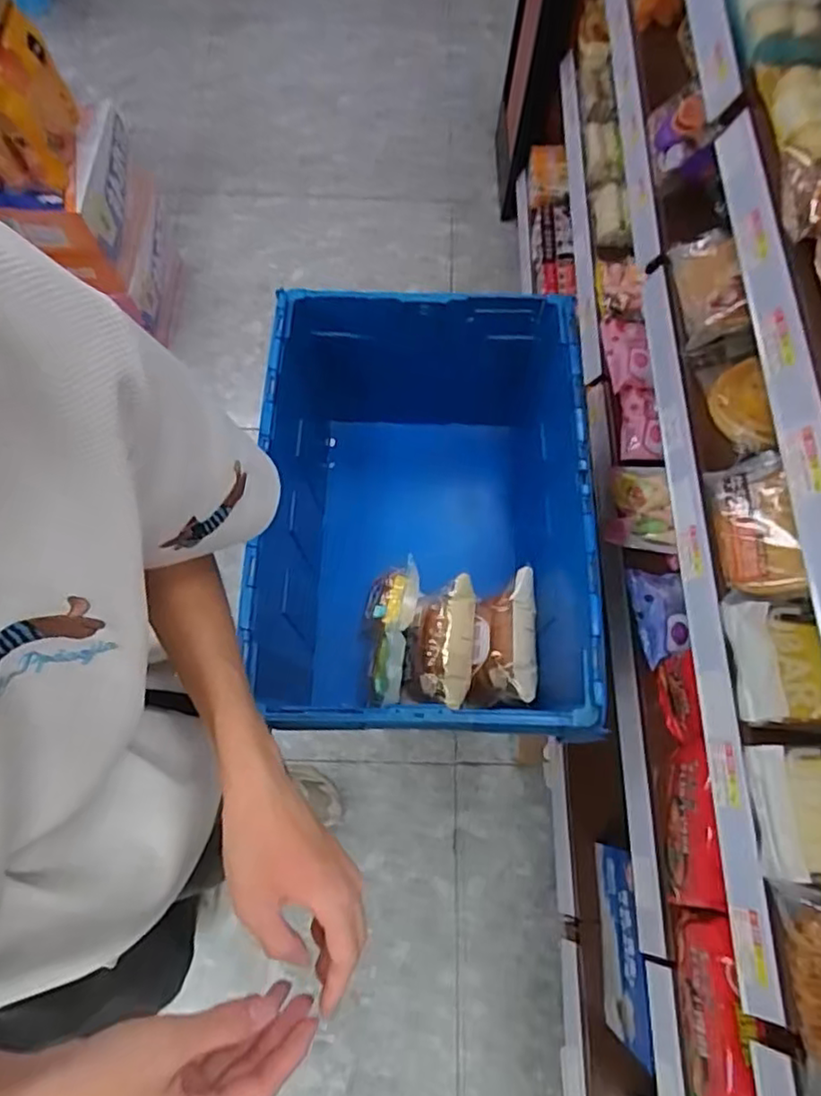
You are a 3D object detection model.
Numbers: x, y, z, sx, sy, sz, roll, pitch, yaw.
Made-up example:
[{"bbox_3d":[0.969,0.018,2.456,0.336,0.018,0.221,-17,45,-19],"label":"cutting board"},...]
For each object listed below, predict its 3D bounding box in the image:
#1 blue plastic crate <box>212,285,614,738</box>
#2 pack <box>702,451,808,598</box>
[{"bbox_3d":[0.017,-0.020,0.937,0.409,0.352,0.580,1,69,0],"label":"blue plastic crate"},{"bbox_3d":[0.370,-0.025,0.696,0.060,0.059,0.165,2,69,0],"label":"pack"}]

